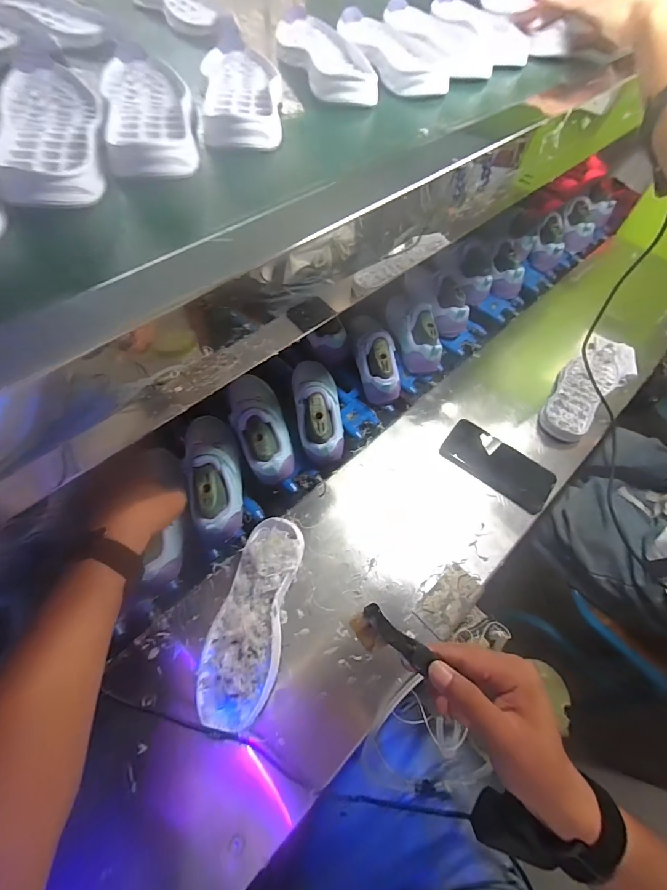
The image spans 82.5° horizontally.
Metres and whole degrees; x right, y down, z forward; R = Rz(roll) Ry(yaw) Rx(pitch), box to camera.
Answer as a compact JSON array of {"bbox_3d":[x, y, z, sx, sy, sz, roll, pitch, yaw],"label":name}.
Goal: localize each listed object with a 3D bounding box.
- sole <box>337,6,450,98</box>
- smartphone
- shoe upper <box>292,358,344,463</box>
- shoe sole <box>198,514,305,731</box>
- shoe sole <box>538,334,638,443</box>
[{"bbox_3d":[0.067,-0.454,0.439,0.072,0.017,0.211,-18,68,-10],"label":"sole"},{"bbox_3d":[0.243,0.028,0.561,0.160,0.013,0.077,39,70,14],"label":"smartphone"},{"bbox_3d":[-0.025,-0.061,0.596,0.076,0.075,0.205,-7,63,-6],"label":"shoe upper"},{"bbox_3d":[-0.093,0.190,0.432,0.083,0.040,0.218,10,63,2],"label":"shoe sole"},{"bbox_3d":[0.417,-0.100,0.623,0.246,0.027,0.085,-42,74,-18],"label":"shoe sole"}]

